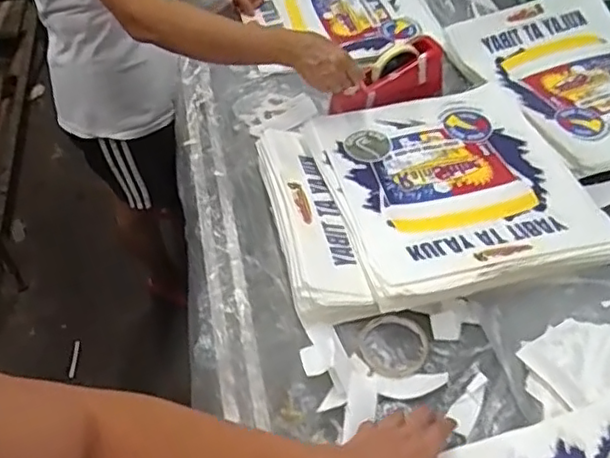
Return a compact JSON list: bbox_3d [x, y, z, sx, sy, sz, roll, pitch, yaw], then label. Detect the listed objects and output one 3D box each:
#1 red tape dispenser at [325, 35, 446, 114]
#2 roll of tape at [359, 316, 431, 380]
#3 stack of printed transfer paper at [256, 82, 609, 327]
[{"bbox_3d":[0.138,-0.259,1.063,0.197,0.092,0.049,-16,30,-9],"label":"red tape dispenser"},{"bbox_3d":[0.113,0.146,0.784,0.083,0.016,0.080,-1,48,1],"label":"roll of tape"},{"bbox_3d":[0.175,-0.062,0.923,0.443,0.061,0.389,-9,50,-9],"label":"stack of printed transfer paper"}]

